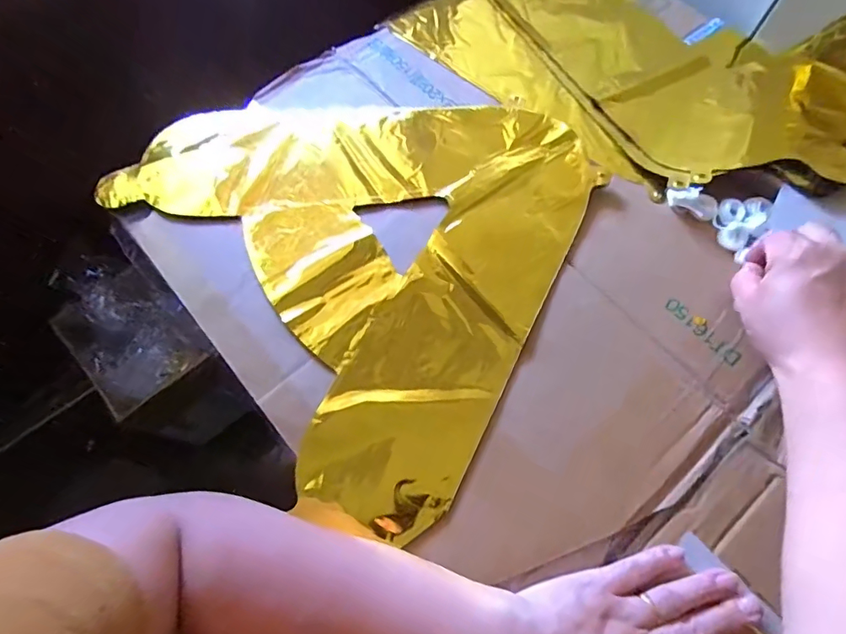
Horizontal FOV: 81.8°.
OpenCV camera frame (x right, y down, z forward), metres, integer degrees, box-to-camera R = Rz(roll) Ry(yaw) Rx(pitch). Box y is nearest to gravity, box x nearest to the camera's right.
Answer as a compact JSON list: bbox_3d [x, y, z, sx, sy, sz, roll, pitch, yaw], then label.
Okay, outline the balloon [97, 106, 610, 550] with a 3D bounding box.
[{"bbox_3d":[-0.079,-0.068,0.397,0.362,0.010,0.348,26,71,11],"label":"balloon"}]

